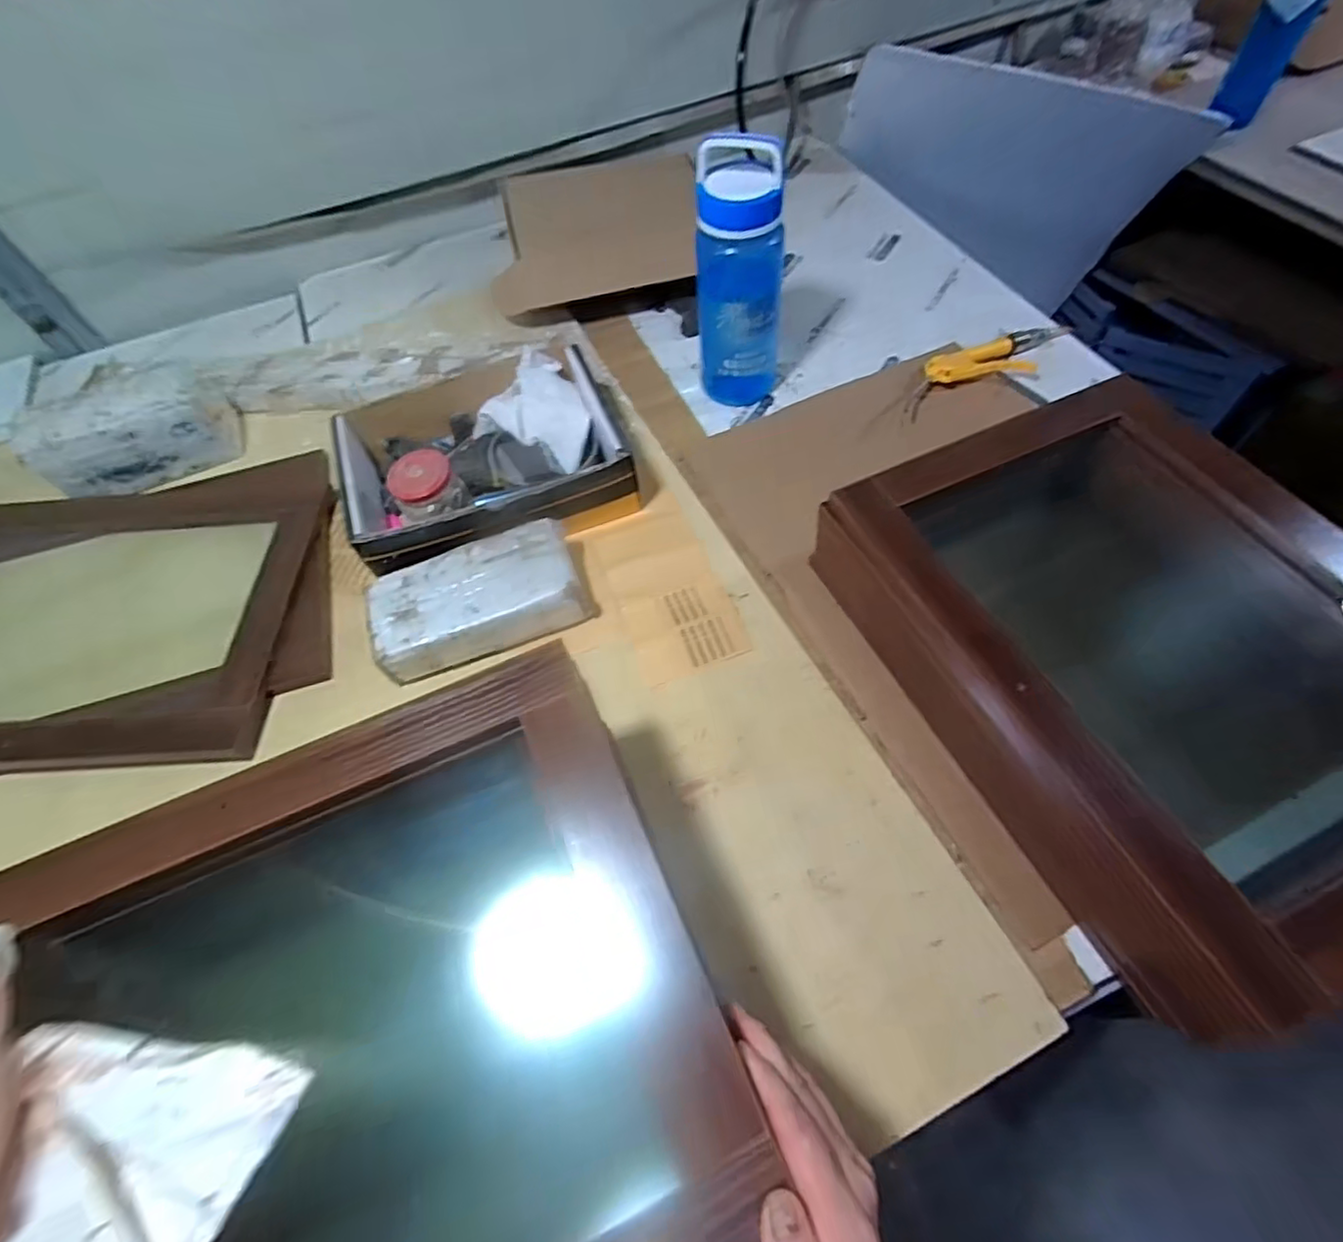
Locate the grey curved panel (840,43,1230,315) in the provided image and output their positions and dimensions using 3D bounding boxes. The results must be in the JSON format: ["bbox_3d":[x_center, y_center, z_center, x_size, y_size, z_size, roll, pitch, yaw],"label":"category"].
[{"bbox_3d":[0.620,-0.852,1.260,0.596,0.391,0.080,11,68,0],"label":"grey curved panel"}]

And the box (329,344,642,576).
[{"bbox_3d":[-0.212,-0.202,0.733,0.313,0.078,0.250,-22,59,-7],"label":"box"}]

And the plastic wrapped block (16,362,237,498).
[{"bbox_3d":[-0.687,-0.239,0.809,0.224,0.098,0.110,-19,57,-8],"label":"plastic wrapped block"}]

